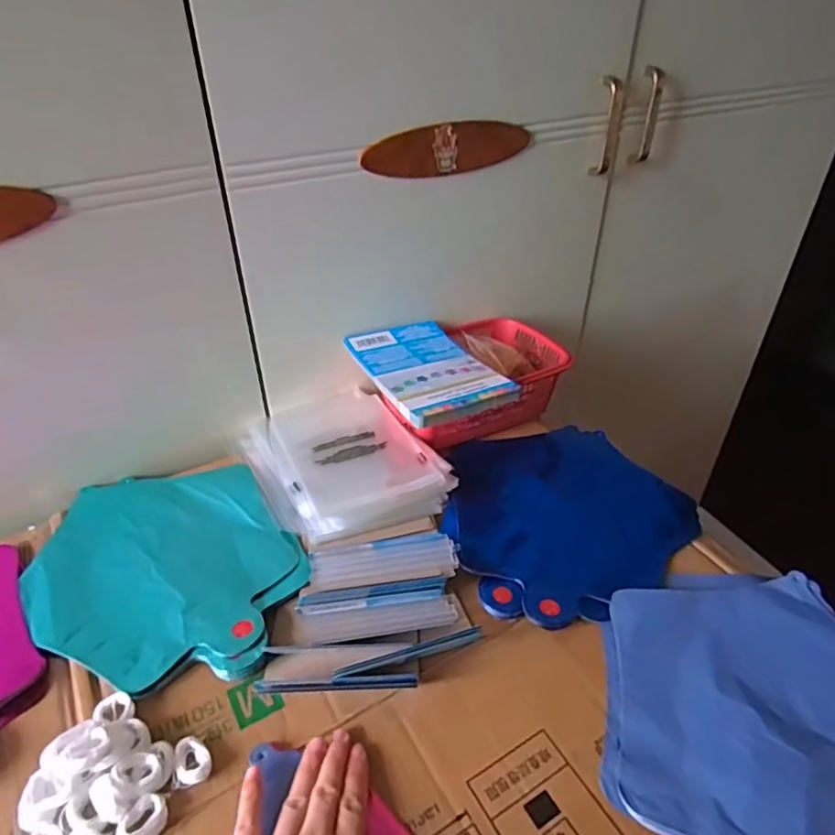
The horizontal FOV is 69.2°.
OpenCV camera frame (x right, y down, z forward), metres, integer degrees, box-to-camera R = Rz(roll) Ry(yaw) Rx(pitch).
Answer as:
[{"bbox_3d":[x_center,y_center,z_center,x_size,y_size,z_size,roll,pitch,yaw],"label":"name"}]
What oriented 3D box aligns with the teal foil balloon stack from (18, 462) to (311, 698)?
[{"bbox_3d":[-0.220,0.122,0.522,0.201,0.015,0.267,-23,43,-27],"label":"teal foil balloon stack"}]

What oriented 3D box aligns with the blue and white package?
[{"bbox_3d":[0.009,-0.054,0.627,0.114,0.013,0.188,-17,40,-21],"label":"blue and white package"}]

